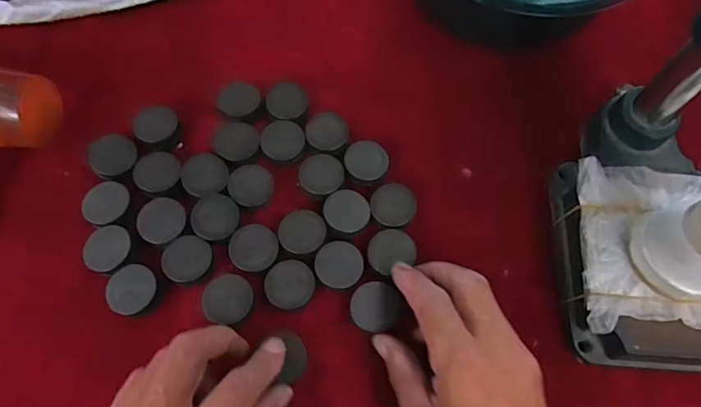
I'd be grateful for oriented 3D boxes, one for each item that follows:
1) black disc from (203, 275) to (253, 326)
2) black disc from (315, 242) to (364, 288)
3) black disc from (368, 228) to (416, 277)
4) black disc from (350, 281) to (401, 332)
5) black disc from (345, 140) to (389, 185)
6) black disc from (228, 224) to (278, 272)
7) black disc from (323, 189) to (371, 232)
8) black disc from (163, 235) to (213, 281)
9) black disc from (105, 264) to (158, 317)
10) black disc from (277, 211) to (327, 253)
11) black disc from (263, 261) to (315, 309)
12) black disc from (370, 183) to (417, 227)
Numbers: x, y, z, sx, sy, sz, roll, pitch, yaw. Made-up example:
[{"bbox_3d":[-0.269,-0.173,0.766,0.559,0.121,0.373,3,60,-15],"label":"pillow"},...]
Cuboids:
[{"bbox_3d":[-0.078,0.060,0.312,0.031,0.004,0.030,1,68,-2],"label":"black disc"},{"bbox_3d":[-0.007,0.039,0.324,0.031,0.004,0.031,1,68,-2],"label":"black disc"},{"bbox_3d":[0.027,0.031,0.328,0.030,0.006,0.027,-21,70,-11],"label":"black disc"},{"bbox_3d":[0.017,0.066,0.318,0.032,0.004,0.031,0,68,-2],"label":"black disc"},{"bbox_3d":[0.012,-0.029,0.357,0.031,0.007,0.032,2,68,-1],"label":"black disc"},{"bbox_3d":[-0.064,0.028,0.326,0.030,0.004,0.033,1,68,-2],"label":"black disc"},{"bbox_3d":[-0.002,0.005,0.342,0.031,0.005,0.029,1,68,-2],"label":"black disc"},{"bbox_3d":[-0.107,0.035,0.321,0.031,0.004,0.030,1,68,-2],"label":"black disc"},{"bbox_3d":[-0.140,0.054,0.313,0.030,0.004,0.032,1,68,-2],"label":"black disc"},{"bbox_3d":[-0.033,0.018,0.331,0.031,0.004,0.031,1,68,-2],"label":"black disc"},{"bbox_3d":[-0.039,0.052,0.319,0.031,0.004,0.030,1,68,-2],"label":"black disc"},{"bbox_3d":[0.030,0.001,0.342,0.031,0.006,0.030,1,68,-2],"label":"black disc"}]

